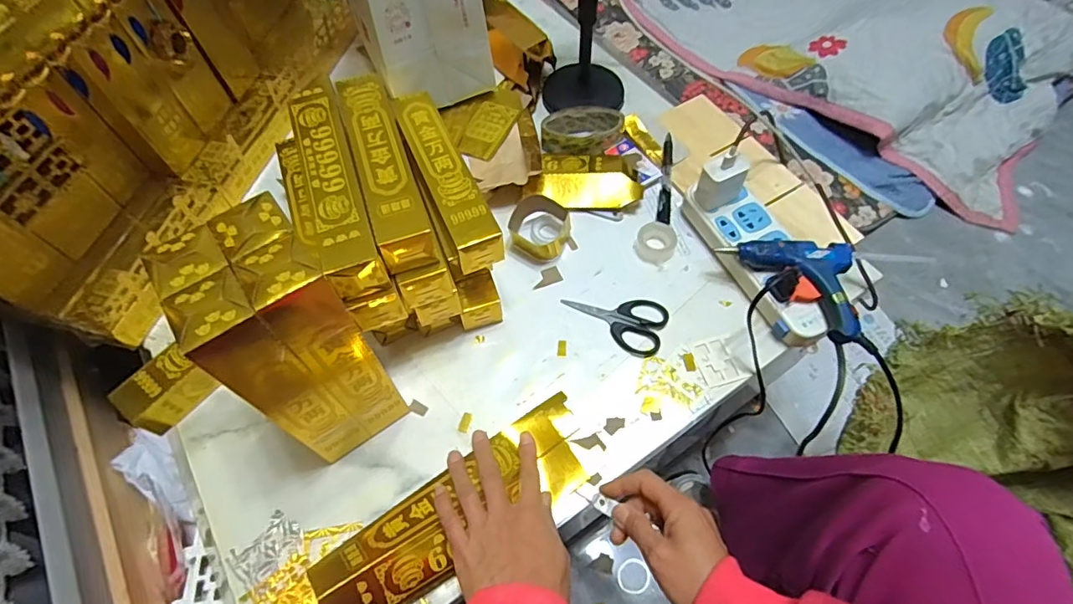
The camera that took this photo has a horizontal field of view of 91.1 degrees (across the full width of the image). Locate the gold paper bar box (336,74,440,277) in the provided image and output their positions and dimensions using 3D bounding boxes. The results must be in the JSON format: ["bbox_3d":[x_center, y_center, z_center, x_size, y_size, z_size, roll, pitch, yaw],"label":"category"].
[{"bbox_3d":[-0.136,-0.121,0.471,0.043,0.045,0.198,-18,61,-9],"label":"gold paper bar box"}]

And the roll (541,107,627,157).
[{"bbox_3d":[0.058,-0.216,0.667,0.101,0.029,0.060,3,60,3],"label":"roll"}]

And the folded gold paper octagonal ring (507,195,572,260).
[{"bbox_3d":[0.003,-0.085,0.598,0.072,0.036,0.064,22,63,14],"label":"folded gold paper octagonal ring"}]

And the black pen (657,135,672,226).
[{"bbox_3d":[0.159,-0.151,0.640,0.015,0.018,0.130,8,61,6],"label":"black pen"}]

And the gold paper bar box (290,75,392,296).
[{"bbox_3d":[-0.177,-0.105,0.464,0.043,0.045,0.218,-18,61,-9],"label":"gold paper bar box"}]

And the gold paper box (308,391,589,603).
[{"bbox_3d":[-0.058,0.174,0.446,0.250,0.031,0.077,-29,63,-27],"label":"gold paper box"}]

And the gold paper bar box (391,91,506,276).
[{"bbox_3d":[-0.090,-0.124,0.519,0.044,0.043,0.212,-22,62,-11],"label":"gold paper bar box"}]

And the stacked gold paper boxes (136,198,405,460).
[{"bbox_3d":[-0.182,0.038,0.418,0.086,0.246,0.092,-34,65,-17],"label":"stacked gold paper boxes"}]

